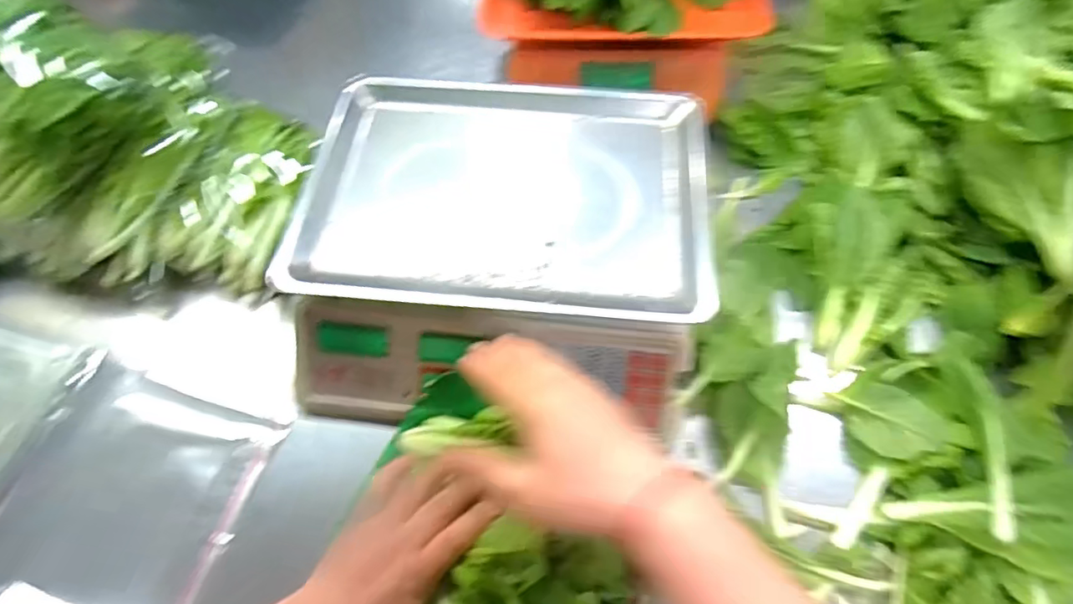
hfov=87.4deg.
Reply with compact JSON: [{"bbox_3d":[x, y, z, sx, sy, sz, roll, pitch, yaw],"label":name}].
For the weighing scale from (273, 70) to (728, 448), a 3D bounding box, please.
[{"bbox_3d":[-0.031,-0.054,0.513,0.345,0.102,0.319,4,60,2],"label":"weighing scale"}]

